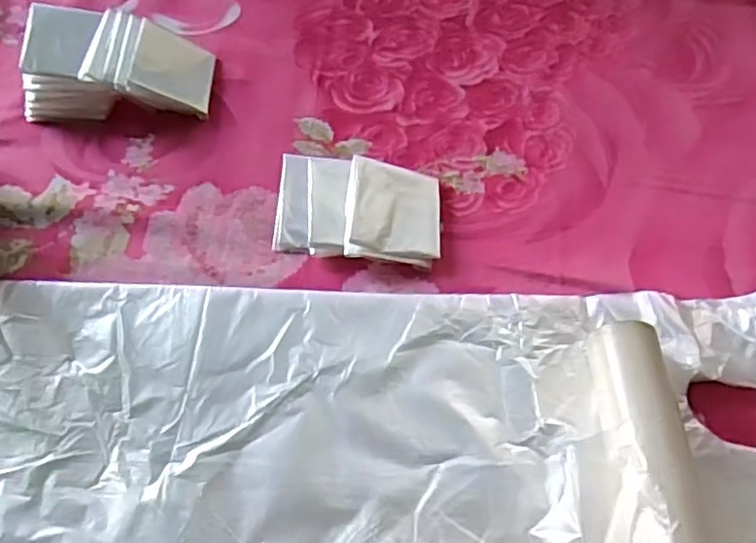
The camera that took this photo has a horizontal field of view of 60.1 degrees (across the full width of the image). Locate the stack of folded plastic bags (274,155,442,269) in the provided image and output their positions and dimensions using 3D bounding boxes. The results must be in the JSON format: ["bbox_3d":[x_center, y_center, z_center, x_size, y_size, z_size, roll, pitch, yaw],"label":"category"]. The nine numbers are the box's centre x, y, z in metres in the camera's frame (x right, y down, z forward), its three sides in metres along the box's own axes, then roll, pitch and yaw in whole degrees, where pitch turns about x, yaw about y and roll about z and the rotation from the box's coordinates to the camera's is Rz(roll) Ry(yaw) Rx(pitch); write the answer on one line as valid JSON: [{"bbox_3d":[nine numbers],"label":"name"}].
[{"bbox_3d":[-0.014,-0.045,0.452,0.115,0.017,0.080,5,53,4],"label":"stack of folded plastic bags"}]

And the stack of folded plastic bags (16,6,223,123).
[{"bbox_3d":[-0.206,-0.167,0.526,0.139,0.053,0.090,2,52,2],"label":"stack of folded plastic bags"}]

